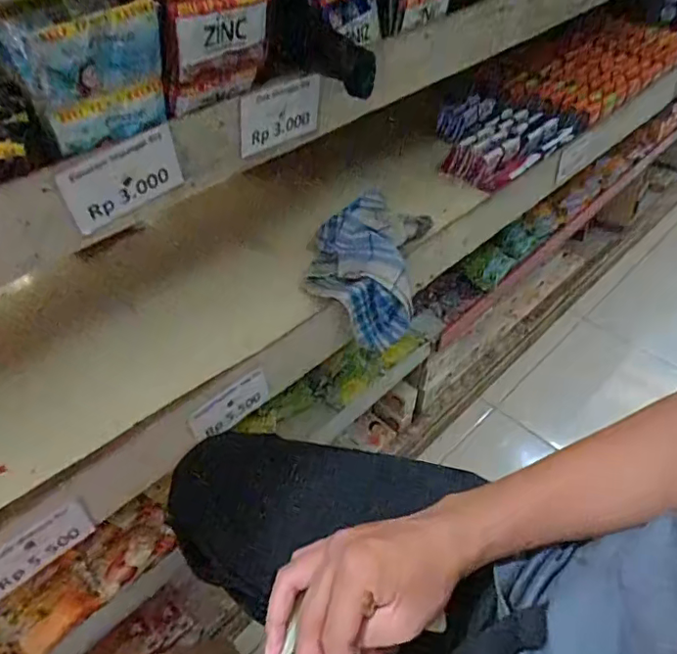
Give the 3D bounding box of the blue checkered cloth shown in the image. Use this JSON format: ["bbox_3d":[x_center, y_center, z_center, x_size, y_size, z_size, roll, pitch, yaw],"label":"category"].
[{"bbox_3d":[0.034,-0.097,0.739,0.143,0.111,0.221,9,46,10],"label":"blue checkered cloth"}]

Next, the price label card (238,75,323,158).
[{"bbox_3d":[-0.056,-0.204,0.531,0.089,0.065,0.008,-31,59,-25],"label":"price label card"}]

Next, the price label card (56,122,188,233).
[{"bbox_3d":[-0.174,-0.122,0.450,0.098,0.057,0.004,-37,58,-25],"label":"price label card"}]

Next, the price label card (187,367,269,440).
[{"bbox_3d":[-0.119,0.088,0.617,0.095,0.046,0.008,-36,30,-21],"label":"price label card"}]

